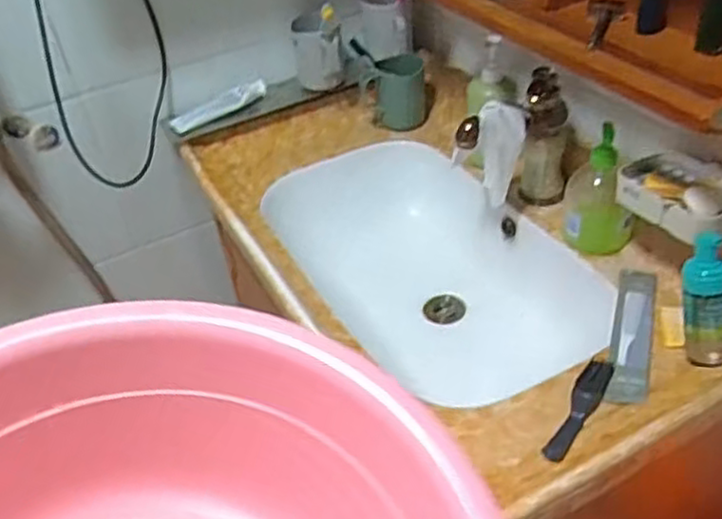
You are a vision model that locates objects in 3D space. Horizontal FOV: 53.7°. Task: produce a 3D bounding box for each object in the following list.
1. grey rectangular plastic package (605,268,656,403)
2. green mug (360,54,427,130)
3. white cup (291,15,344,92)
[{"bbox_3d":[0.317,0.083,0.830,0.045,0.012,0.221,9,42,19],"label":"grey rectangular plastic package"},{"bbox_3d":[0.054,-0.287,1.232,0.114,0.103,0.079,-7,39,-1],"label":"green mug"},{"bbox_3d":[-0.071,-0.342,1.199,0.078,0.128,0.086,-7,39,0],"label":"white cup"}]

